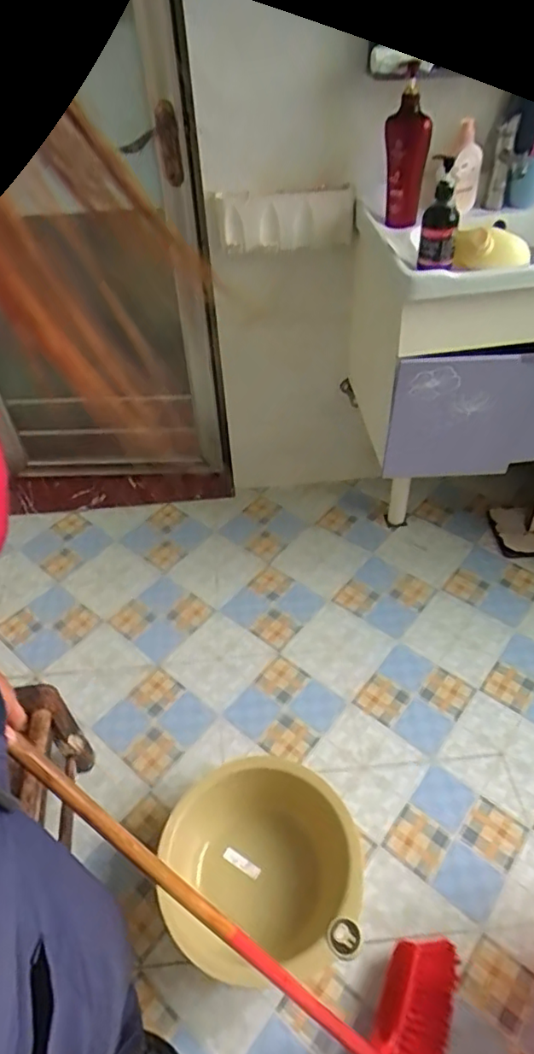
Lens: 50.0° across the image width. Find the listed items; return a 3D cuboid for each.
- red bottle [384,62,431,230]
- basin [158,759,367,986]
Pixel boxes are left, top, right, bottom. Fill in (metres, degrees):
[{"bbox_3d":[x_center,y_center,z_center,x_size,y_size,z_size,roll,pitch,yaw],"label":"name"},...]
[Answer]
[{"bbox_3d":[0.299,-0.794,1.232,0.081,0.294,0.102,2,11,8],"label":"red bottle"},{"bbox_3d":[-0.004,0.598,1.011,0.338,0.162,0.335,-3,44,3],"label":"basin"}]

